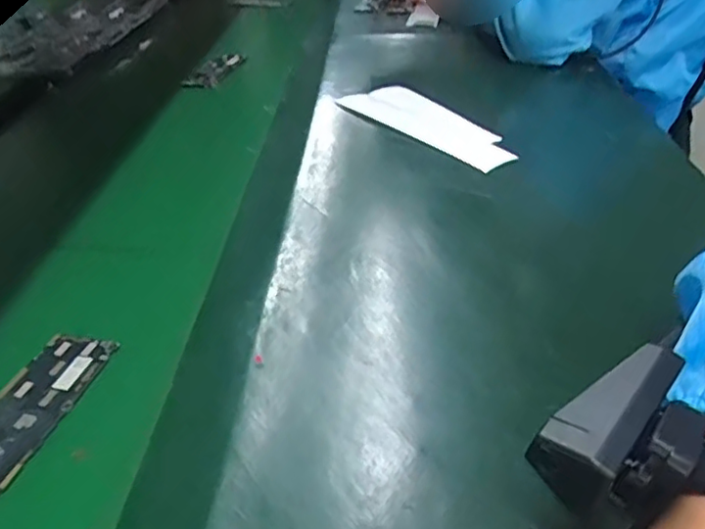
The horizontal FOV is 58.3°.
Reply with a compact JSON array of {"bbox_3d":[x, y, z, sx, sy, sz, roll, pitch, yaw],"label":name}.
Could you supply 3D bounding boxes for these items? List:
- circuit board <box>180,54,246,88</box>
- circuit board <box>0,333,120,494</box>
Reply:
[{"bbox_3d":[-0.176,-0.247,0.802,0.044,0.010,0.122,10,38,14],"label":"circuit board"},{"bbox_3d":[-0.174,0.079,0.330,0.043,0.004,0.122,7,38,10],"label":"circuit board"}]

